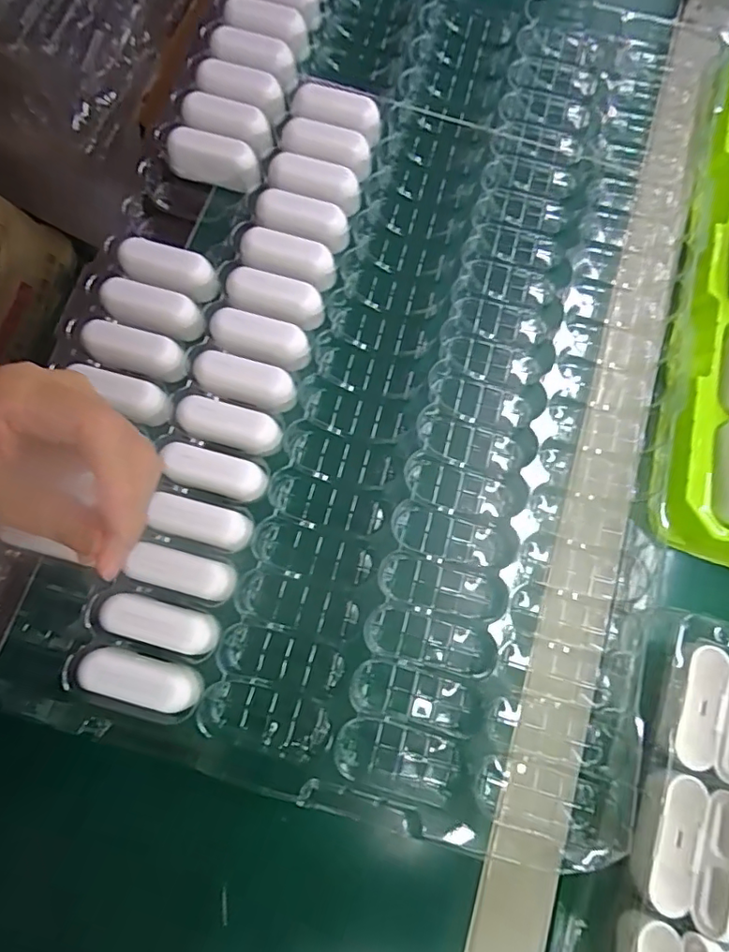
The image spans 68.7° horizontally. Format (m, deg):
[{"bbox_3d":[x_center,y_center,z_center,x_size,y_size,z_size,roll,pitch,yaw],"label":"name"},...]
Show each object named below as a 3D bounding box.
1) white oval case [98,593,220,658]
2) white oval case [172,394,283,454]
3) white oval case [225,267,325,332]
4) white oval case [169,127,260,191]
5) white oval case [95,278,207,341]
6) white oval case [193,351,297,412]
[{"bbox_3d":[-0.114,0.085,0.304,0.062,0.030,0.024,15,76,2],"label":"white oval case"},{"bbox_3d":[-0.083,-0.030,0.332,0.061,0.032,0.025,16,76,2],"label":"white oval case"},{"bbox_3d":[-0.058,-0.116,0.346,0.064,0.013,0.026,15,76,2],"label":"white oval case"},{"bbox_3d":[-0.105,-0.225,0.379,0.069,0.025,0.026,20,76,3],"label":"white oval case"},{"bbox_3d":[-0.135,-0.107,0.341,0.063,0.016,0.026,12,76,1],"label":"white oval case"},{"bbox_3d":[-0.075,-0.059,0.332,0.061,0.016,0.025,13,76,1],"label":"white oval case"}]

